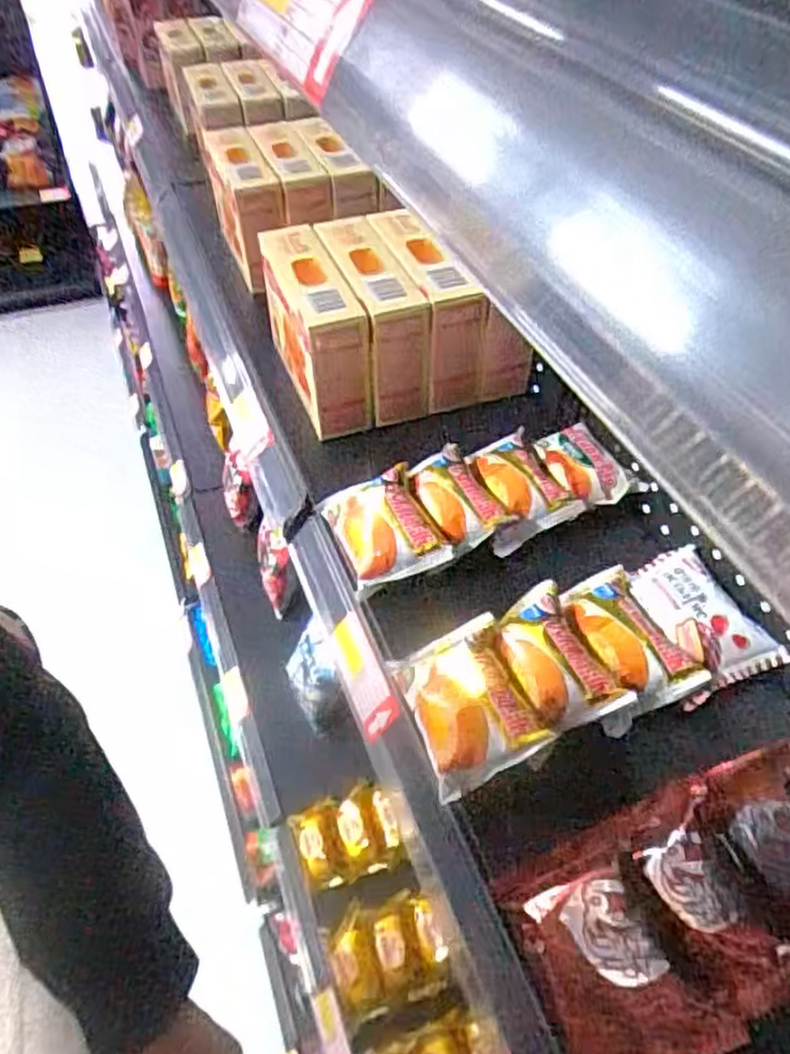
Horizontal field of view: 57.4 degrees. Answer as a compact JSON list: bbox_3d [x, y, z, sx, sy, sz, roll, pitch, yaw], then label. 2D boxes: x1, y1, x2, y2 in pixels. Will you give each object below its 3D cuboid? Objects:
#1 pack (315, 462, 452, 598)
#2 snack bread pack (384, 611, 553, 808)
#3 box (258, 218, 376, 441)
[{"bbox_3d":[-0.010,0.002,0.541,0.071,0.032,0.096,-33,66,5],"label":"pack"},{"bbox_3d":[0.045,0.107,0.442,0.066,0.033,0.094,-14,49,-13],"label":"snack bread pack"},{"bbox_3d":[-0.074,-0.177,0.652,0.054,0.118,0.158,-17,50,-16],"label":"box"}]

